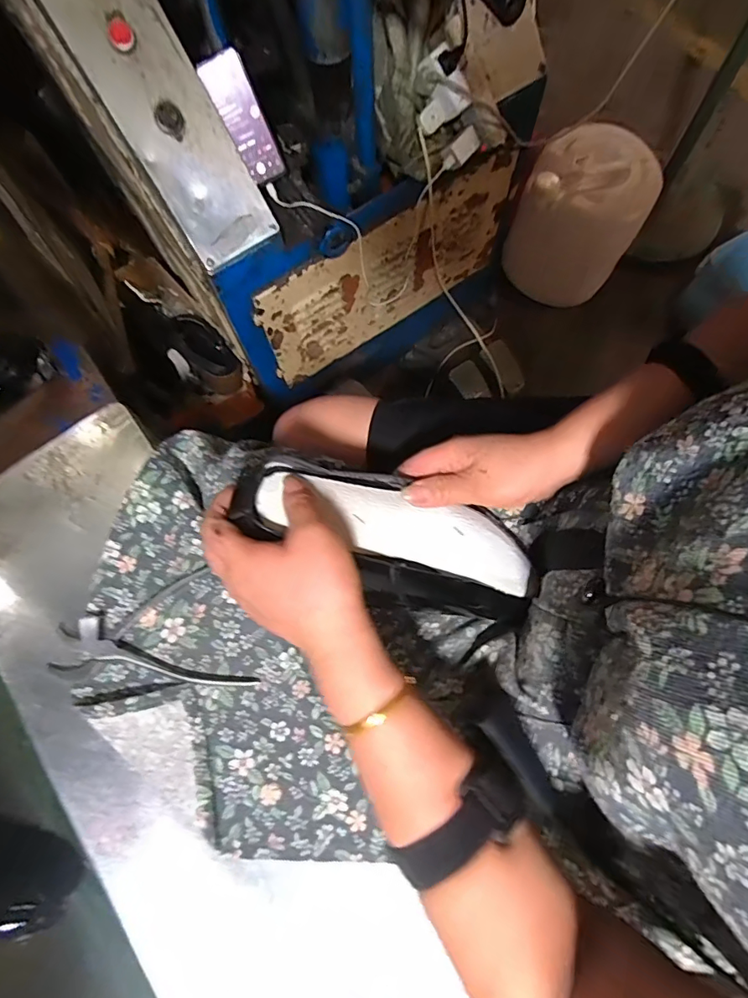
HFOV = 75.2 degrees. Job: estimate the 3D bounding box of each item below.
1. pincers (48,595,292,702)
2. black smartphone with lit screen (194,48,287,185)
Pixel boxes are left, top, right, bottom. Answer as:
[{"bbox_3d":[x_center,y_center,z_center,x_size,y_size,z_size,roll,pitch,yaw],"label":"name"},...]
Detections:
[{"bbox_3d":[-0.203,0.160,0.436,0.186,0.013,0.071,16,76,6],"label":"pincers"},{"bbox_3d":[-0.185,-0.547,0.703,0.054,0.153,0.012,-24,49,7],"label":"black smartphone with lit screen"}]

